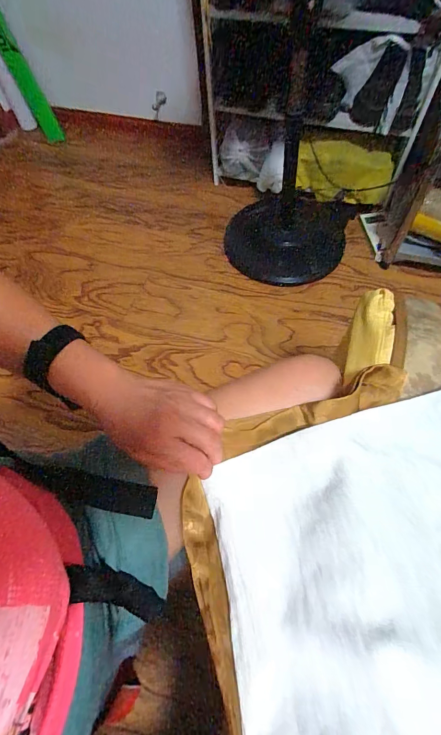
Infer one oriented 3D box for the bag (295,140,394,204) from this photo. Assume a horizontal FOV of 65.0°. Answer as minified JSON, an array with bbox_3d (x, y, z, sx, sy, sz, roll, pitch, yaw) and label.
[{"bbox_3d":[0.402,-0.625,1.132,0.301,0.158,0.102,31,68,19],"label":"bag"}]

